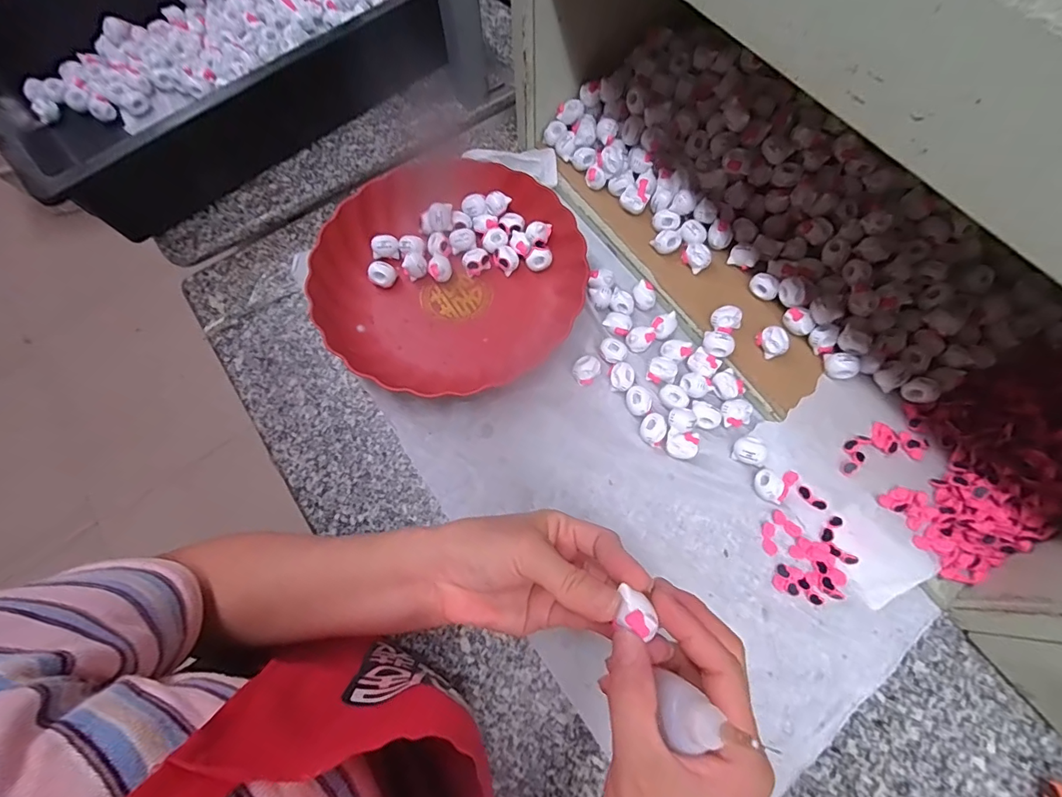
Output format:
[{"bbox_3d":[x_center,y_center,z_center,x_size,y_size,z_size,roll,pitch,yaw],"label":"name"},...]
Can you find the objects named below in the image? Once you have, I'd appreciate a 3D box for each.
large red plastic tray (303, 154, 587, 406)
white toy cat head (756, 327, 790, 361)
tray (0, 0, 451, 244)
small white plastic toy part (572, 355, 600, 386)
[{"bbox_3d":[-0.074,-0.122,0.436,0.237,0.049,0.229,2,70,2],"label":"large red plastic tray"},{"bbox_3d":[0.212,-0.050,0.402,0.017,0.019,0.025,-25,71,-8],"label":"white toy cat head"},{"bbox_3d":[-0.358,-0.405,0.519,0.351,0.106,0.447,42,76,15],"label":"tray"},{"bbox_3d":[0.049,-0.025,0.410,0.021,0.017,0.023,37,75,13],"label":"small white plastic toy part"}]

